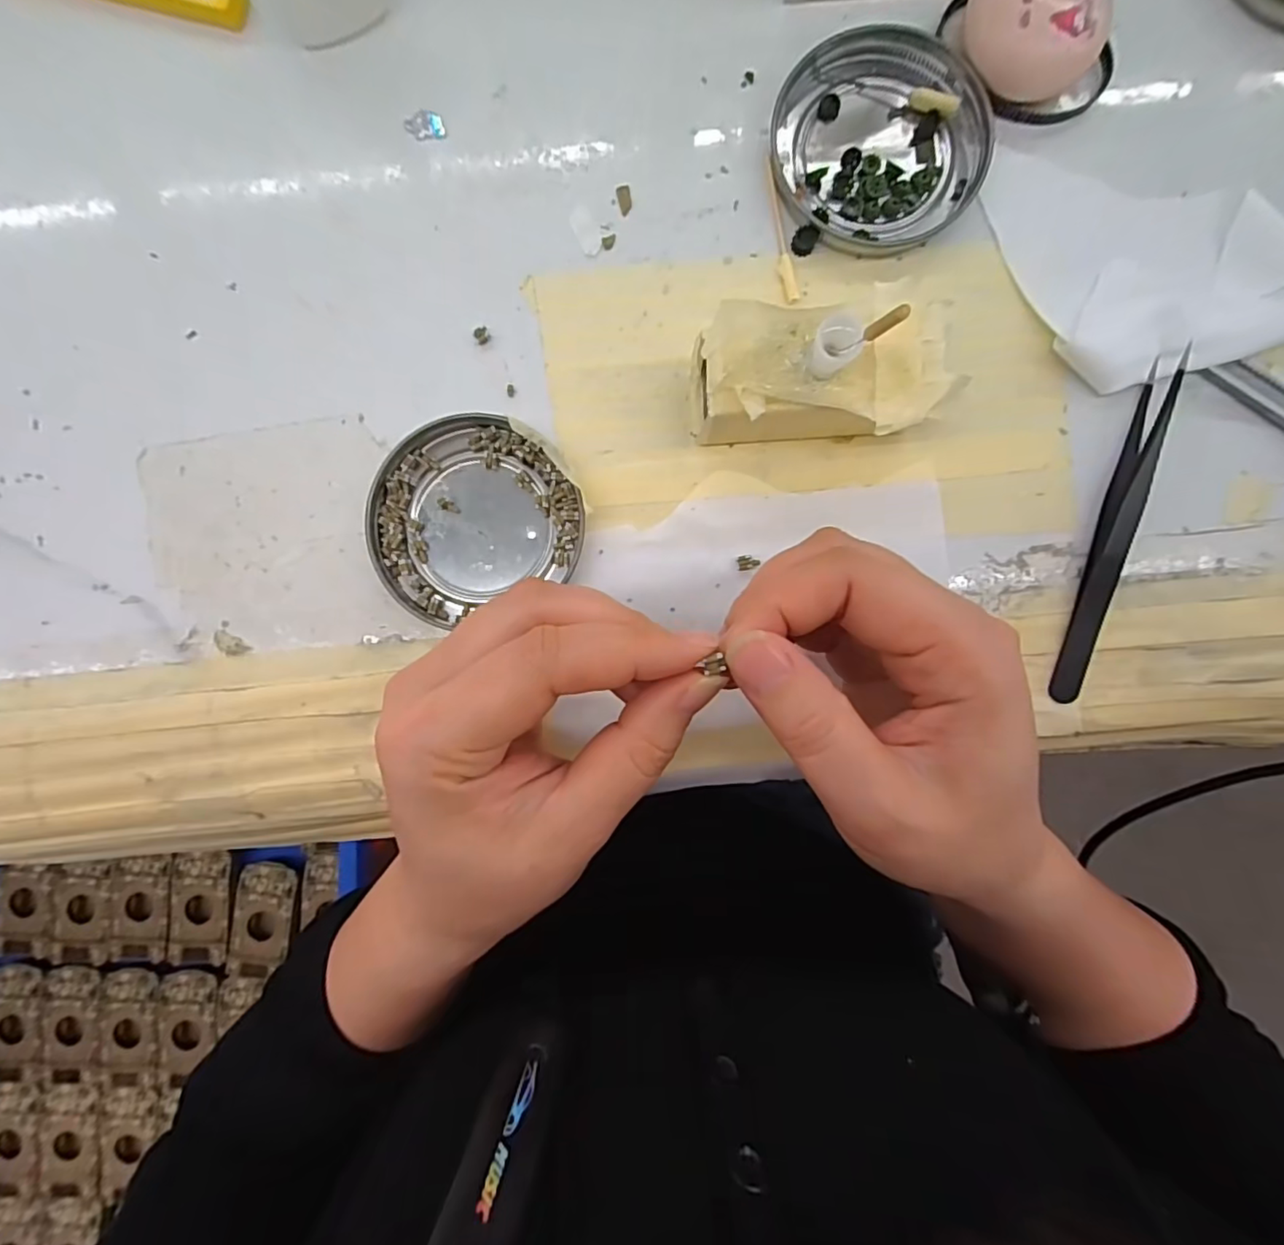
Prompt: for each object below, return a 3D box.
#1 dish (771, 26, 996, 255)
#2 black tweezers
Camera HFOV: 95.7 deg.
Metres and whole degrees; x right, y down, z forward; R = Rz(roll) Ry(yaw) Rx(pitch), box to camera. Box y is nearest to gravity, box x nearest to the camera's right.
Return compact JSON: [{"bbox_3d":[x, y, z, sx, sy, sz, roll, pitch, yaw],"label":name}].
[{"bbox_3d":[0.088,-0.182,0.218,0.074,0.009,0.080,0,90,1],"label":"dish"},{"bbox_3d":[0.176,-0.033,0.213,0.012,0.014,0.126,14,90,1],"label":"black tweezers"}]

